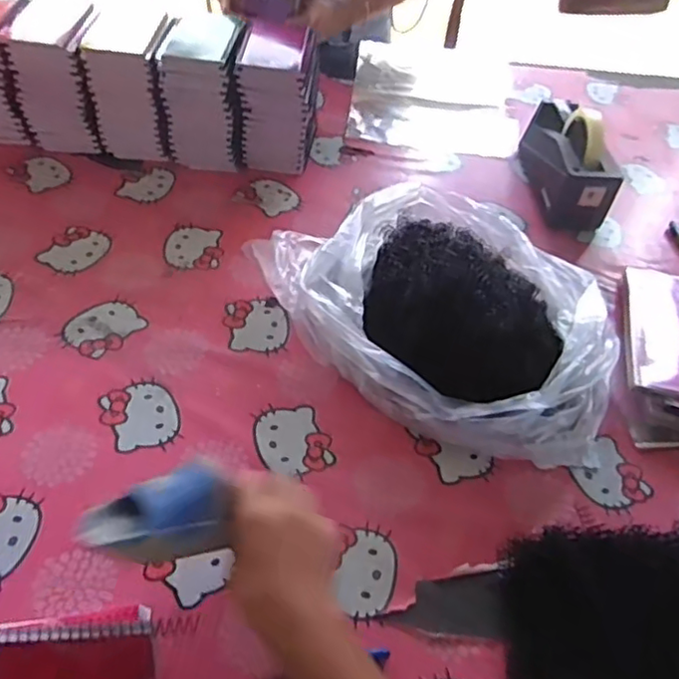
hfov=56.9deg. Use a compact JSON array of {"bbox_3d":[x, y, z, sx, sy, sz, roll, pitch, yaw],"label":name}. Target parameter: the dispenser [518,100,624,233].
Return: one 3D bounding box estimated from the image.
[{"bbox_3d":[0.327,-0.266,0.897,0.086,0.105,0.208,3,50,-4],"label":"dispenser"}]

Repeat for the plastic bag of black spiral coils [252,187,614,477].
[{"bbox_3d":[0.126,-0.037,0.685,0.288,0.098,0.376,-28,58,-26],"label":"plastic bag of black spiral coils"}]

